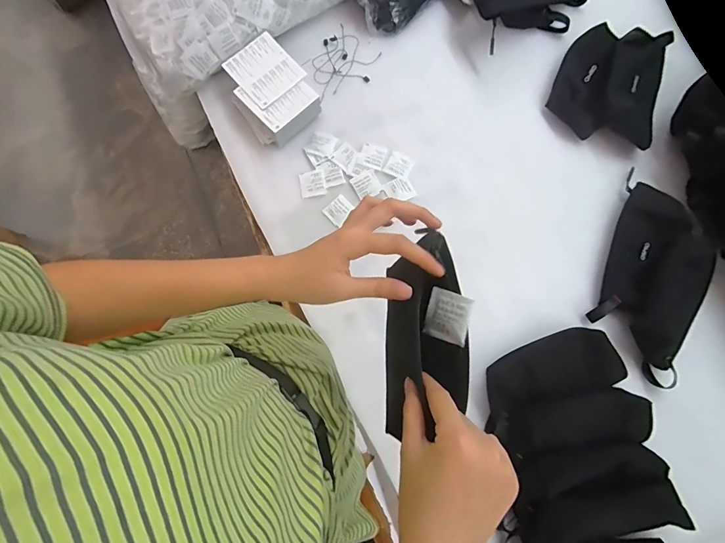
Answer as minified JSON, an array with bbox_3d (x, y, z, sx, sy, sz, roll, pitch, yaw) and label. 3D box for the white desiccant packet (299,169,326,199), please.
[{"bbox_3d":[-0.078,-0.136,0.604,0.037,0.004,0.044,-12,79,-3],"label":"white desiccant packet"}]

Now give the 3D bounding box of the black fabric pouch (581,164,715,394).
[{"bbox_3d":[0.415,0.006,0.550,0.132,0.040,0.281,22,79,4],"label":"black fabric pouch"}]

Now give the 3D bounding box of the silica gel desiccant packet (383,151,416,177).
[{"bbox_3d":[0.058,-0.166,0.609,0.040,0.008,0.039,26,79,5],"label":"silica gel desiccant packet"}]

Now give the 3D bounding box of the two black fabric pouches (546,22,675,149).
[{"bbox_3d":[0.383,-0.304,0.612,0.165,0.041,0.204,16,79,3],"label":"two black fabric pouches"}]

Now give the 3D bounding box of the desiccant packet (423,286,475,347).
[{"bbox_3d":[0.073,0.039,0.335,0.040,0.004,0.042,19,99,39],"label":"desiccant packet"}]

